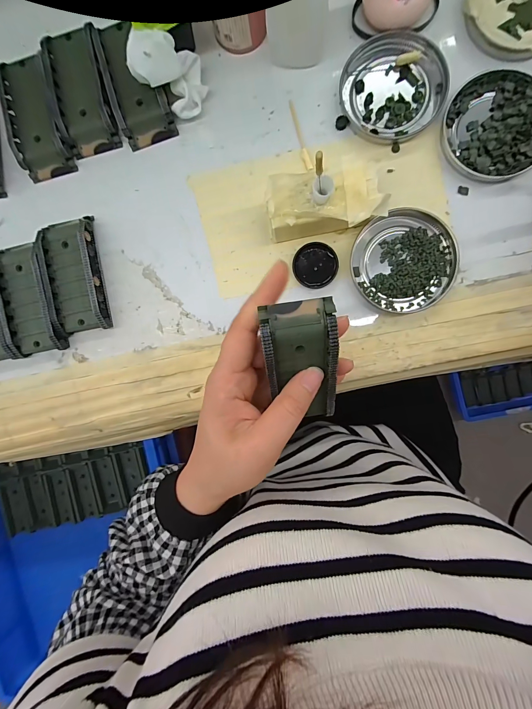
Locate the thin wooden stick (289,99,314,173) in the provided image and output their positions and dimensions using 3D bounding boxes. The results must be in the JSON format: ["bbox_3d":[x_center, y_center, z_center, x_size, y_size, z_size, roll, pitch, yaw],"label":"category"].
[{"bbox_3d":[0.027,-0.178,0.248,0.007,0.004,0.060,-17,89,6],"label":"thin wooden stick"}]

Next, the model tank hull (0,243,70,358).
[{"bbox_3d":[-0.205,-0.049,0.264,0.044,0.018,0.095,-12,90,6],"label":"model tank hull"}]

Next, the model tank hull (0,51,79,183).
[{"bbox_3d":[-0.194,-0.202,0.261,0.045,0.022,0.092,-11,90,6],"label":"model tank hull"}]

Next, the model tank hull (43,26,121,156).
[{"bbox_3d":[-0.152,-0.219,0.255,0.045,0.022,0.090,-11,90,6],"label":"model tank hull"}]

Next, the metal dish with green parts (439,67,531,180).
[{"bbox_3d":[0.176,-0.173,0.232,0.074,0.009,0.078,0,91,6],"label":"metal dish with green parts"}]

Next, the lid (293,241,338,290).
[{"bbox_3d":[0.040,-0.072,0.248,0.035,0.007,0.034,0,91,6],"label":"lid"}]

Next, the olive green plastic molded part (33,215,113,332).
[{"bbox_3d":[-0.164,-0.067,0.260,0.043,0.020,0.094,-10,90,6],"label":"olive green plastic molded part"}]

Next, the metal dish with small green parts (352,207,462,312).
[{"bbox_3d":[0.108,-0.073,0.241,0.080,0.010,0.075,0,91,6],"label":"metal dish with small green parts"}]

